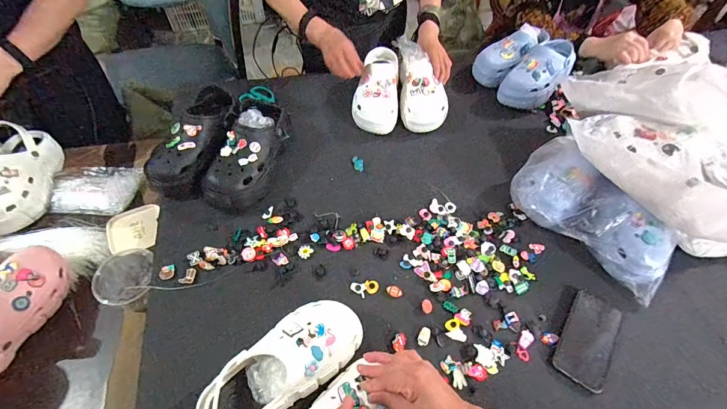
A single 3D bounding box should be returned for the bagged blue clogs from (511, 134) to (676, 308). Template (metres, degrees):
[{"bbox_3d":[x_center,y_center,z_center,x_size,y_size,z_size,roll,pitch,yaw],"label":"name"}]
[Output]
[{"bbox_3d":[0.438,0.025,0.675,0.133,0.119,0.316,-33,63,-22],"label":"bagged blue clogs"}]

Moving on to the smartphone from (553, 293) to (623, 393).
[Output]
[{"bbox_3d":[0.390,0.230,0.602,0.079,0.006,0.164,31,60,17],"label":"smartphone"}]

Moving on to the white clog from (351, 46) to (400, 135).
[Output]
[{"bbox_3d":[0.036,-0.296,0.884,0.104,0.107,0.249,6,56,1],"label":"white clog"}]

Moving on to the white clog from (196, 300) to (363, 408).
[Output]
[{"bbox_3d":[-0.115,0.233,0.515,0.244,0.111,0.103,-34,64,-23],"label":"white clog"}]

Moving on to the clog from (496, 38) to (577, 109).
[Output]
[{"bbox_3d":[0.462,-0.340,0.917,0.113,0.102,0.213,40,63,22],"label":"clog"}]

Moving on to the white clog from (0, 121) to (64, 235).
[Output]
[{"bbox_3d":[-0.800,-0.060,0.793,0.124,0.106,0.248,-14,58,-12],"label":"white clog"}]

